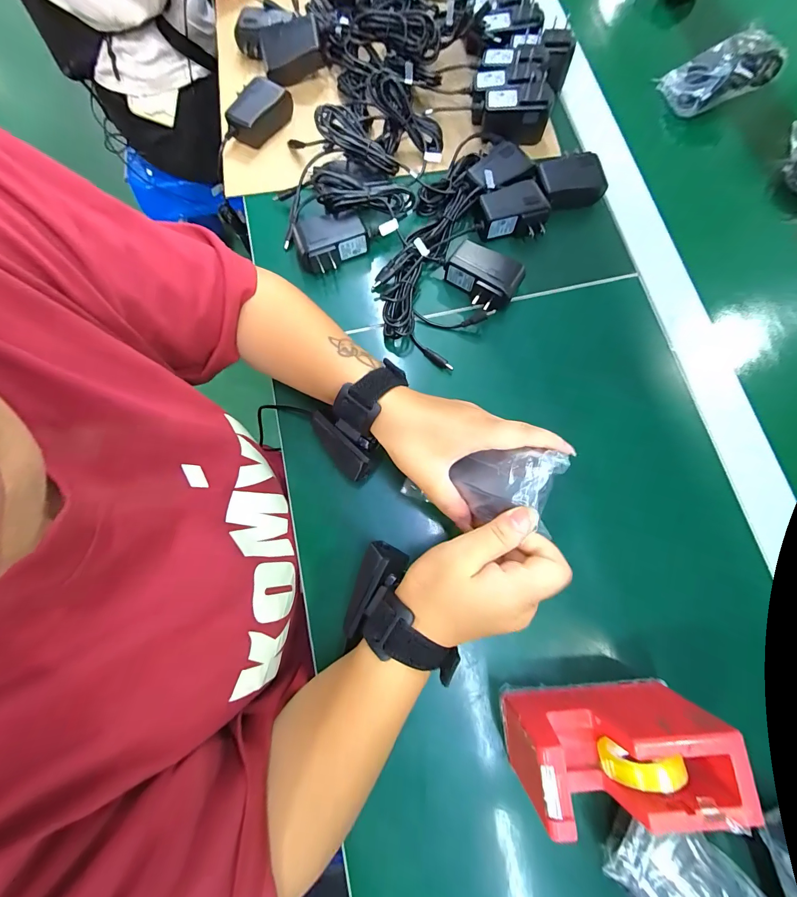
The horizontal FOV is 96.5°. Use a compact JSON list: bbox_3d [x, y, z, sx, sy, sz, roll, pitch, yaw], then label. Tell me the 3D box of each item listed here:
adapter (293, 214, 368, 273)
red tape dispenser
[{"bbox_3d":[-0.071,-0.215,0.372,0.070,0.032,0.051,-26,78,-10],"label":"adapter"},{"bbox_3d":[0.147,0.205,0.248,0.133,0.092,0.055,-6,75,-5],"label":"red tape dispenser"}]

